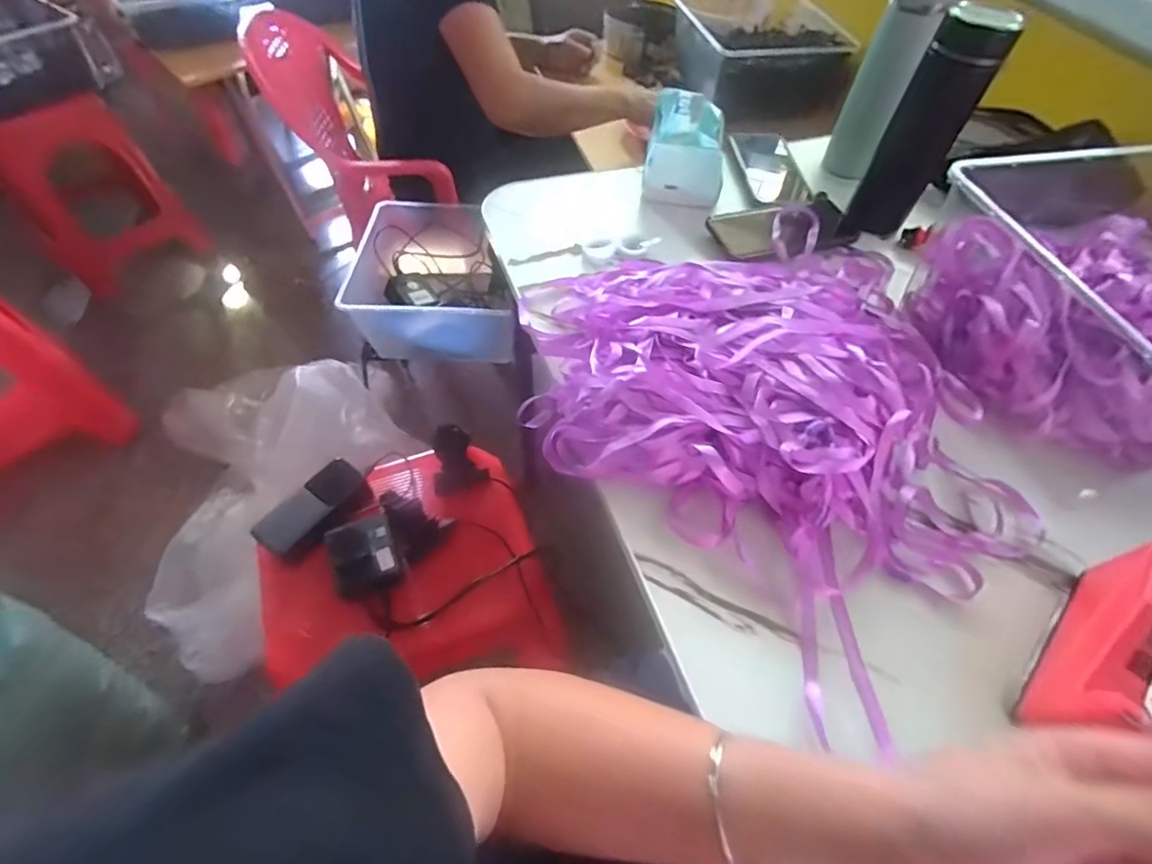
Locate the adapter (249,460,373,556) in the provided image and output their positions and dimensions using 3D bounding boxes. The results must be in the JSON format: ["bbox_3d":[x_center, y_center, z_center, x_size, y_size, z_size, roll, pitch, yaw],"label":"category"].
[{"bbox_3d":[-0.309,0.090,0.635,0.062,0.033,0.128,34,61,18],"label":"adapter"}]

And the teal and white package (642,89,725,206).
[{"bbox_3d":[0.144,-0.360,0.671,0.094,0.081,0.138,12,57,5],"label":"teal and white package"}]

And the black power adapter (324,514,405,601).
[{"bbox_3d":[-0.244,0.141,0.617,0.070,0.034,0.089,-19,60,-14],"label":"black power adapter"}]

